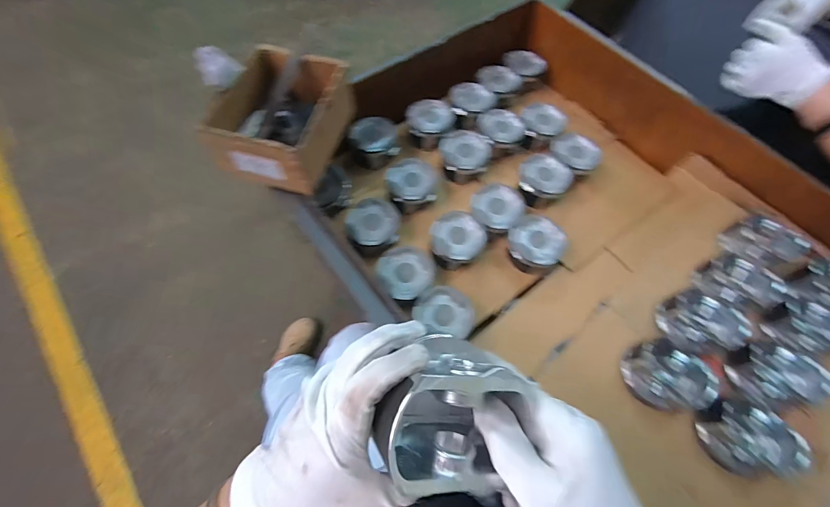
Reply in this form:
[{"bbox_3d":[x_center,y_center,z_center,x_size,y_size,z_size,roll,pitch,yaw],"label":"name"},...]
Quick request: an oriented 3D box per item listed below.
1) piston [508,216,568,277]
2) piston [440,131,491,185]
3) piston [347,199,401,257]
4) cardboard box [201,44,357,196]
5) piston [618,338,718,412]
[{"bbox_3d":[0.212,-0.015,0.633,0.090,0.056,0.092,-41,72,-19],"label":"piston"},{"bbox_3d":[0.098,-0.197,0.709,0.097,0.056,0.099,1,65,-2],"label":"piston"},{"bbox_3d":[-0.072,-0.047,0.632,0.089,0.051,0.081,1,65,-2],"label":"piston"},{"bbox_3d":[-0.194,-0.201,0.535,0.145,0.085,0.195,14,65,4],"label":"cardboard box"},{"bbox_3d":[0.343,0.166,0.490,0.093,0.055,0.086,1,65,-2],"label":"piston"}]

